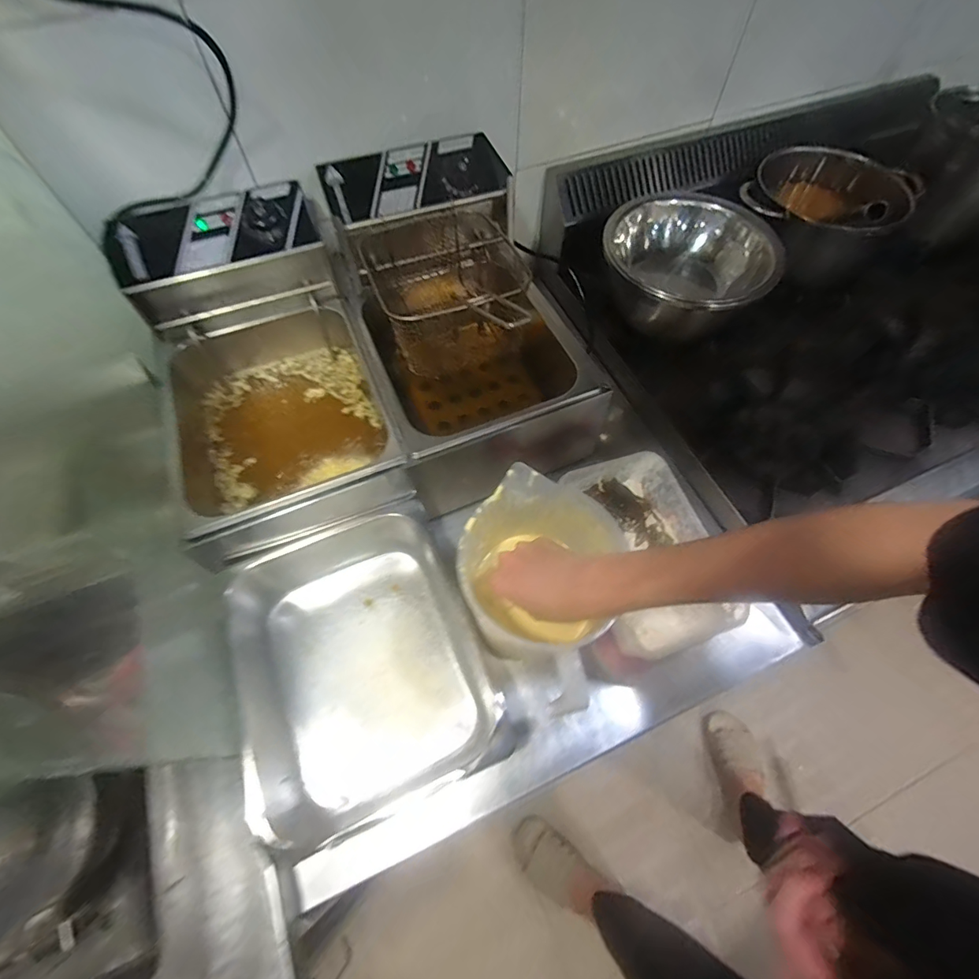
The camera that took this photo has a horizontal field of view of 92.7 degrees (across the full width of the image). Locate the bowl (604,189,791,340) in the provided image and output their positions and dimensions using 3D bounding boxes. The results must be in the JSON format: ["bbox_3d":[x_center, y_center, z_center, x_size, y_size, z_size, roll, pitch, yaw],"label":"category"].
[{"bbox_3d":[0.318,-0.360,0.777,0.245,0.127,0.236,0,62,0],"label":"bowl"}]

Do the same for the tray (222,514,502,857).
[{"bbox_3d":[-0.156,0.206,0.566,0.272,0.102,0.313,-26,65,-14],"label":"tray"}]

